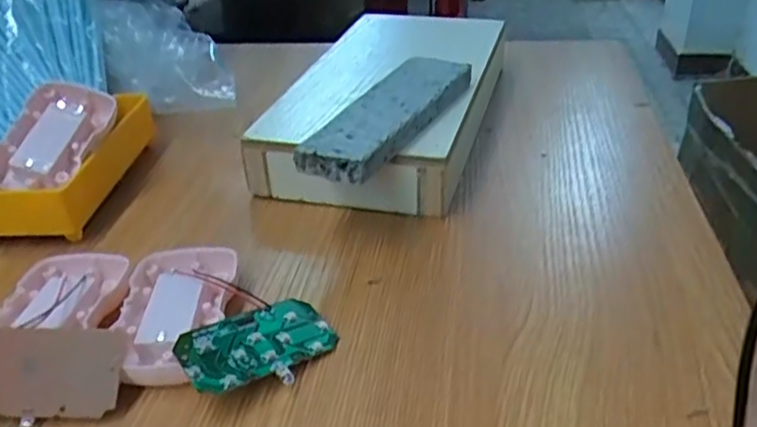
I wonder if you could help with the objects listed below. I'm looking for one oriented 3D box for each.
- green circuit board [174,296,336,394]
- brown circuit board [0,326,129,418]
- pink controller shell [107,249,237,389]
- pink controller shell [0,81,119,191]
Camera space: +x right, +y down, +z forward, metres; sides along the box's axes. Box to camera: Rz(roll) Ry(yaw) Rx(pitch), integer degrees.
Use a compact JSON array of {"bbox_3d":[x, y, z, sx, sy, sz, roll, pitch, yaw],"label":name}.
[{"bbox_3d":[-0.055,0.061,0.307,0.073,0.004,0.043,-15,44,-38],"label":"green circuit board"},{"bbox_3d":[-0.152,0.070,0.291,0.072,0.004,0.038,2,74,-2],"label":"brown circuit board"},{"bbox_3d":[-0.103,0.051,0.333,0.053,0.020,0.090,-3,32,0],"label":"pink controller shell"},{"bbox_3d":[-0.207,-0.047,0.420,0.055,0.016,0.081,14,58,0],"label":"pink controller shell"}]

